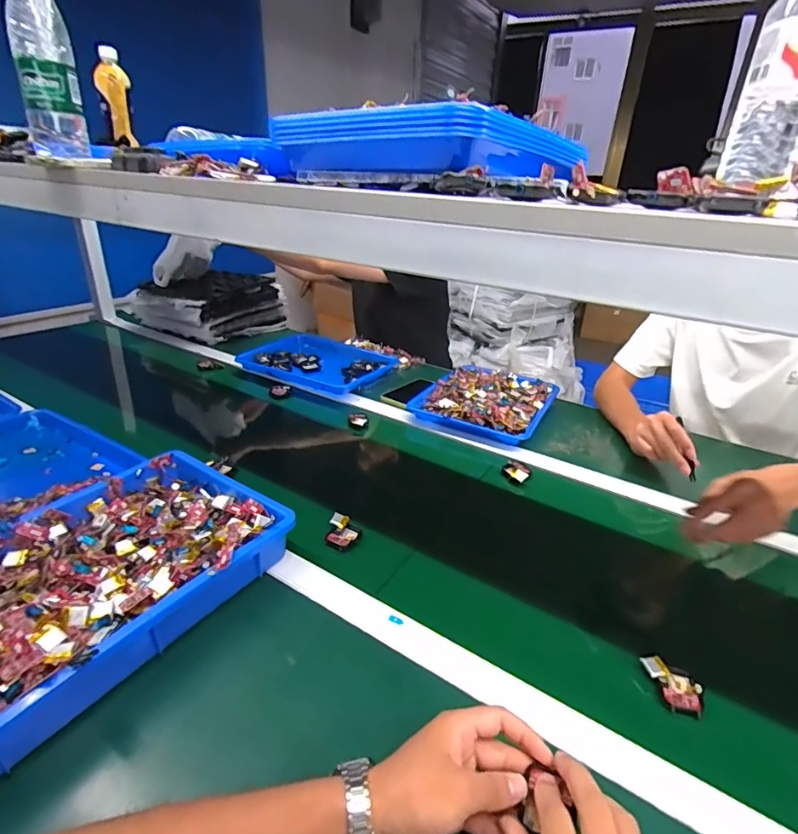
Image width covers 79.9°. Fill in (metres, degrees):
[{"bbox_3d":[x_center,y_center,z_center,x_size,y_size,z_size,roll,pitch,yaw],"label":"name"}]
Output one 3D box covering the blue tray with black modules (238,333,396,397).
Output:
[{"bbox_3d":[-0.190,-0.133,1.194,0.337,0.050,0.272,17,30,25],"label":"blue tray with black modules"}]

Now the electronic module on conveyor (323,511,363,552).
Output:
[{"bbox_3d":[-0.074,0.153,0.636,0.045,0.018,0.052,9,28,11],"label":"electronic module on conveyor"}]

